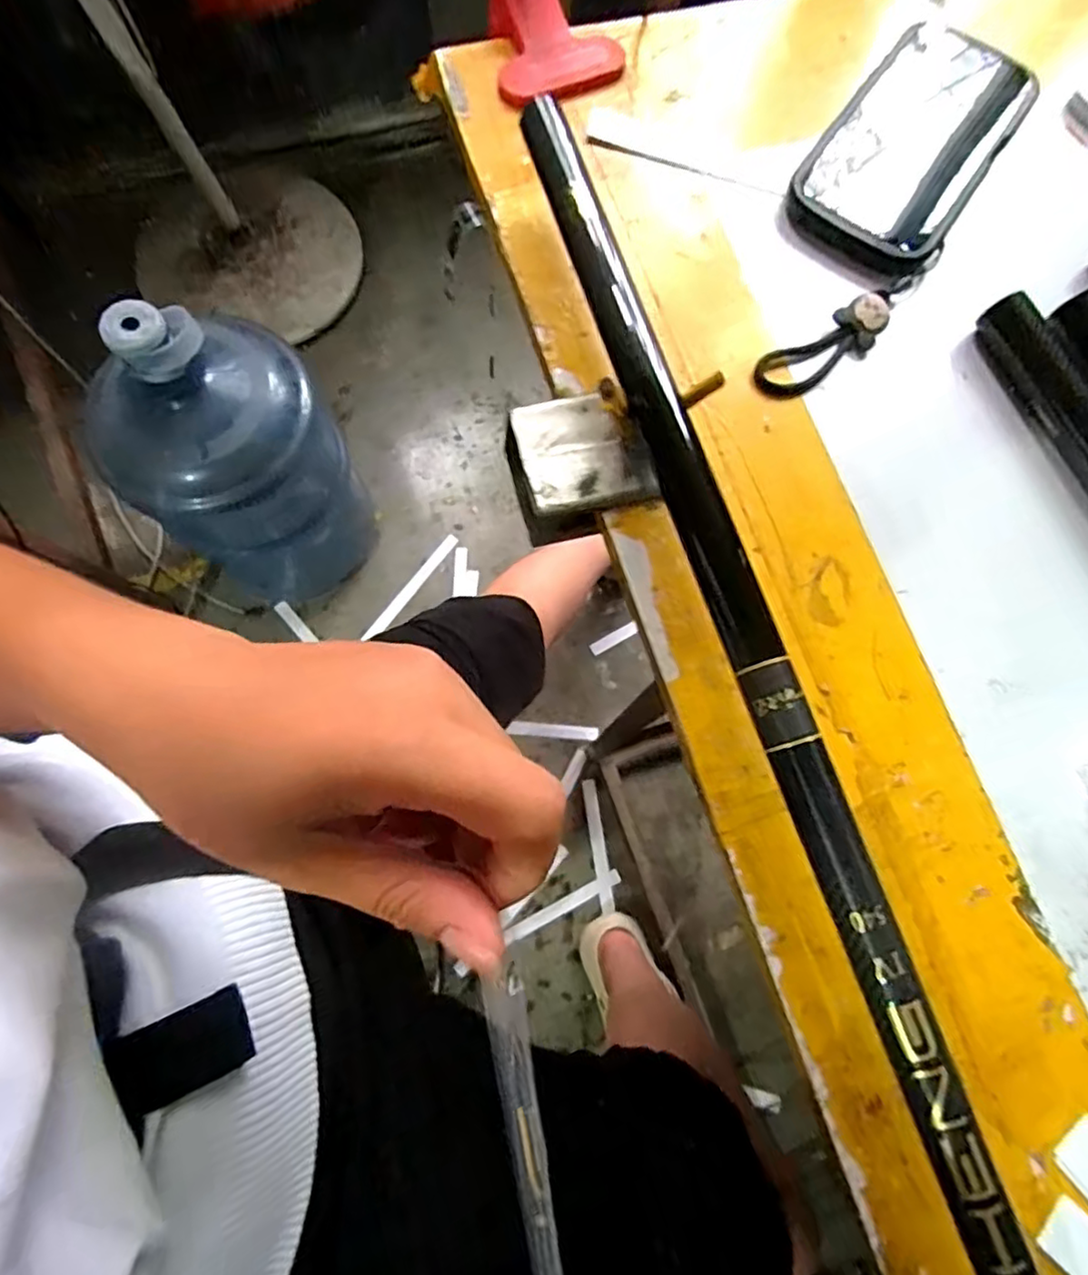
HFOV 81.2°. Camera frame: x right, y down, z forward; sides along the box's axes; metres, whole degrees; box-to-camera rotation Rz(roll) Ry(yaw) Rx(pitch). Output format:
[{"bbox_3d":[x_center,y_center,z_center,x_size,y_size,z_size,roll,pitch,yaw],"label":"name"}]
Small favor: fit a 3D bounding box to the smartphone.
[{"bbox_3d":[0.194,-0.258,0.338,0.080,0.016,0.162,35,77,7],"label":"smartphone"}]

